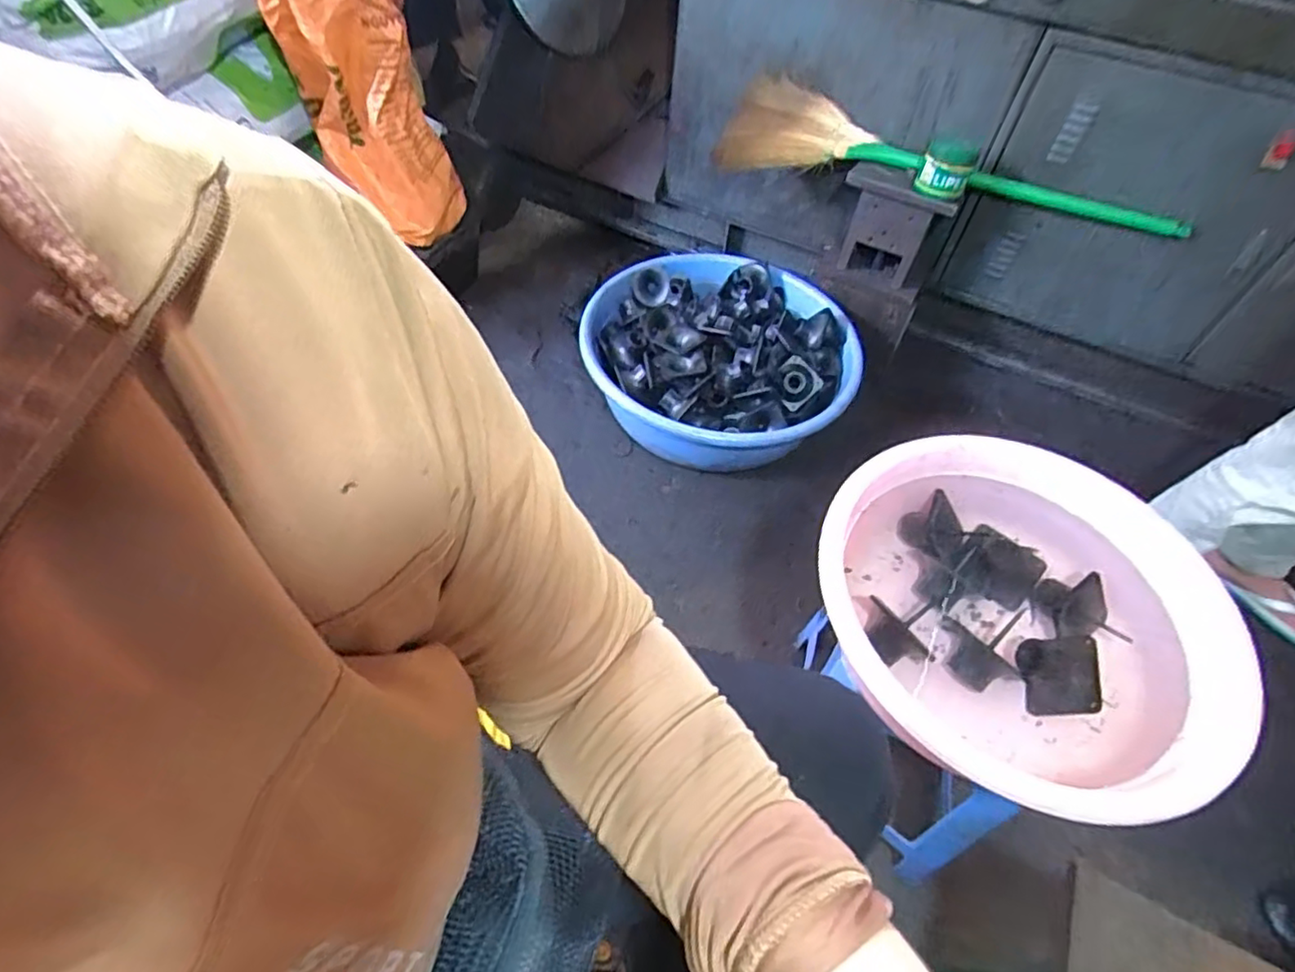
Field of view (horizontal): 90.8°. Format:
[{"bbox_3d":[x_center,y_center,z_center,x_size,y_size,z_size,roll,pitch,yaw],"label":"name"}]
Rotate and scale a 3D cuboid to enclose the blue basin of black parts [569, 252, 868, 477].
[{"bbox_3d":[0.157,-0.302,1.474,0.607,0.193,0.587,2,53,-3],"label":"blue basin of black parts"}]

